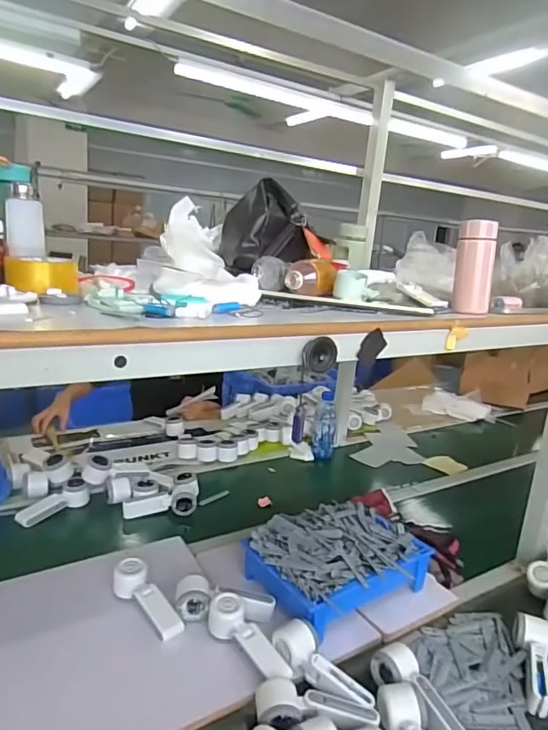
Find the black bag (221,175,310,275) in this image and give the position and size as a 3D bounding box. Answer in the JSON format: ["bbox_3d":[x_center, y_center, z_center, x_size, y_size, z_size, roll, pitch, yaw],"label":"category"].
[{"bbox_3d":[-0.017,-0.288,1.044,0.174,0.172,0.103,3,14,-8],"label":"black bag"}]

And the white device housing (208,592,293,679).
[{"bbox_3d":[-0.041,0.422,0.779,0.053,0.048,0.159,-7,18,-39],"label":"white device housing"}]

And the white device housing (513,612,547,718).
[{"bbox_3d":[0.422,0.480,0.815,0.056,0.051,0.162,11,15,24],"label":"white device housing"}]

